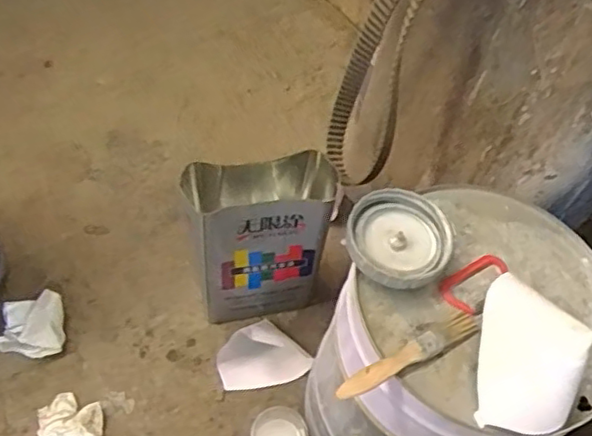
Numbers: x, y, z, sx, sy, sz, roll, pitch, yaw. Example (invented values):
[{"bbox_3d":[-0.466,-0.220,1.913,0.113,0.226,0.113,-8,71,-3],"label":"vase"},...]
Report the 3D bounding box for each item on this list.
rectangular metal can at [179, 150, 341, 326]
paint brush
[{"bbox_3d":[-0.049,0.031,0.867,0.188,0.256,0.107,-12,57,-13],"label":"rectangular metal can"},{"bbox_3d":[0.102,0.120,0.545,0.159,0.024,0.021,-25,61,-20],"label":"paint brush"}]

